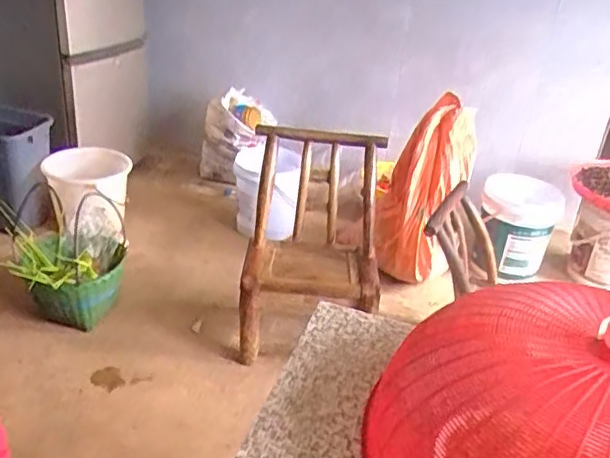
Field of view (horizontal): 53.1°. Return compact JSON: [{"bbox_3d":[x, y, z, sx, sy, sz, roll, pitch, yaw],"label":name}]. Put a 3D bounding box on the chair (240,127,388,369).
[{"bbox_3d":[0.016,0.047,1.815,0.394,0.627,0.380,3,30,-4],"label":"chair"}]

